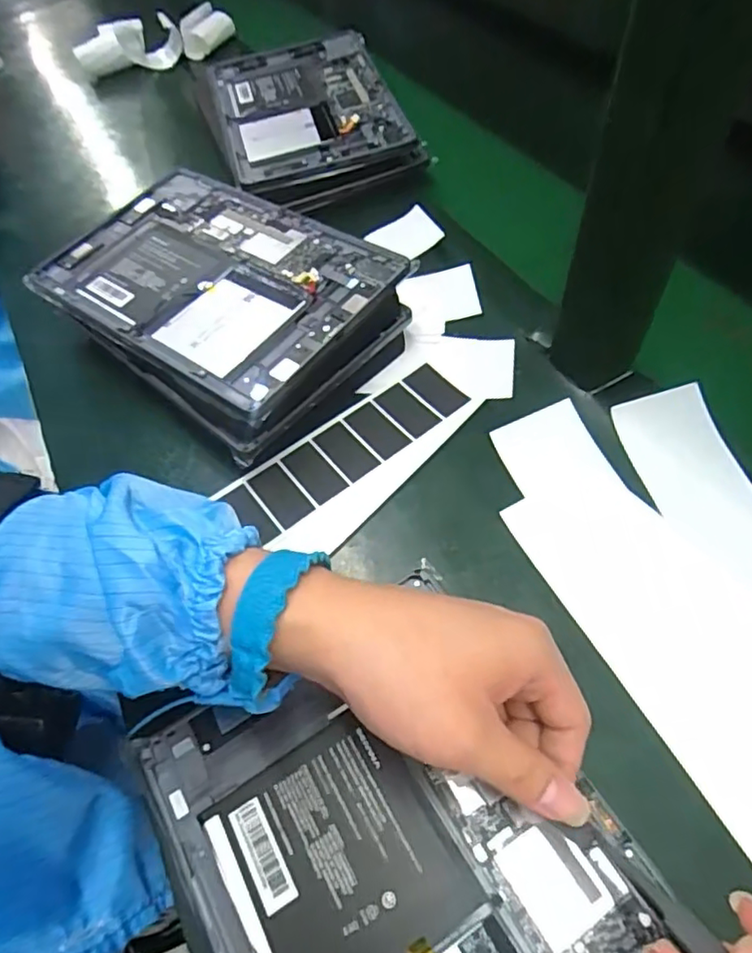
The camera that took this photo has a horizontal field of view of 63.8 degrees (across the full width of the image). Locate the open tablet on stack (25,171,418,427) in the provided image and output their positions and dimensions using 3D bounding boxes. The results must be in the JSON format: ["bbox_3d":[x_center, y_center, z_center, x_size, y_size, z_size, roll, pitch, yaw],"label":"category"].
[{"bbox_3d":[-0.125,-0.152,0.456,0.260,0.019,0.166,31,63,24],"label":"open tablet on stack"}]

